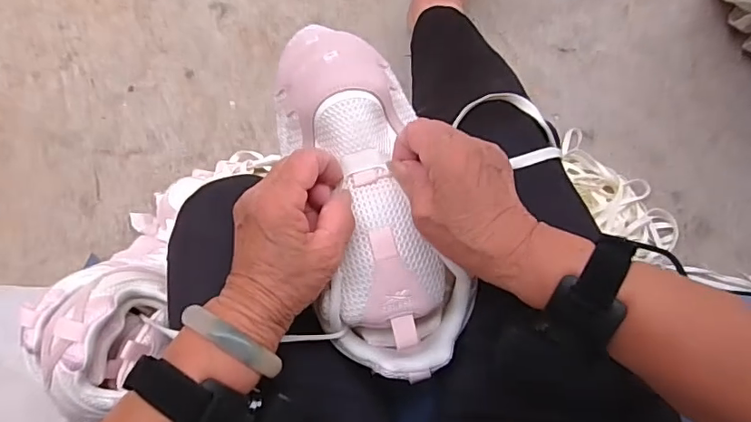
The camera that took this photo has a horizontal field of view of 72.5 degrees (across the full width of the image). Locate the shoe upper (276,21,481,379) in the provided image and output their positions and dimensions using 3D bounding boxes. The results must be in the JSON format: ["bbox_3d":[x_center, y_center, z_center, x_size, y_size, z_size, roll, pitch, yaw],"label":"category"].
[{"bbox_3d":[-0.009,-0.011,0.369,0.102,0.056,0.263,-16,86,2],"label":"shoe upper"}]

